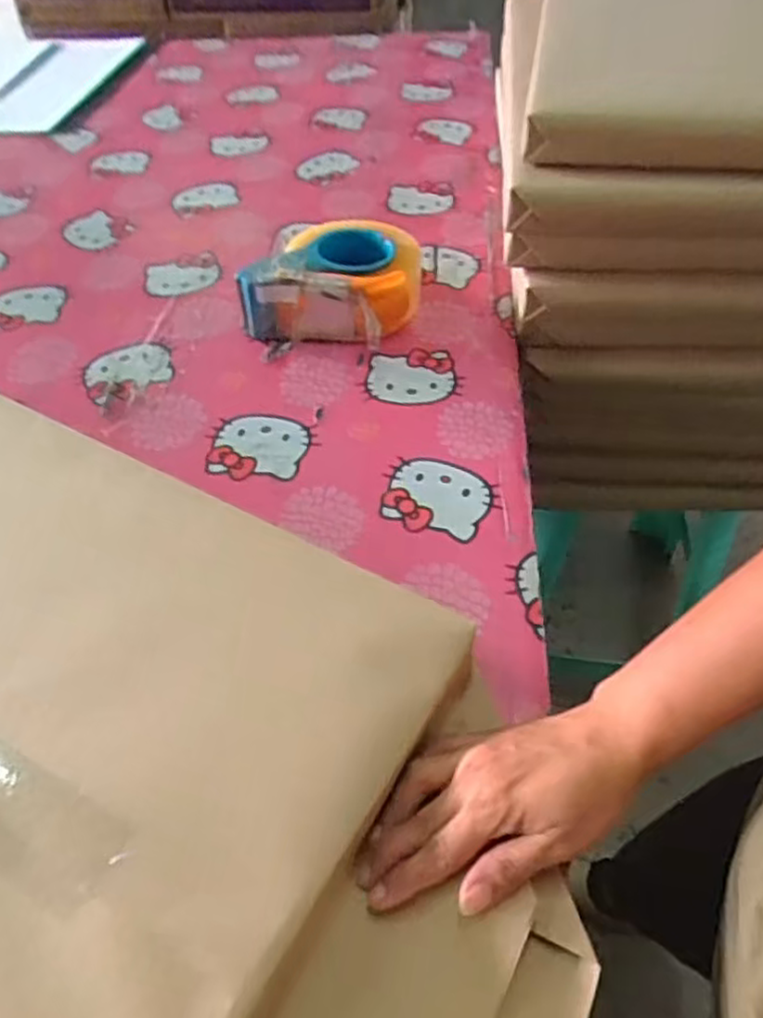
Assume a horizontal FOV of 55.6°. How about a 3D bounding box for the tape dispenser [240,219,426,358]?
[{"bbox_3d":[-0.045,-0.217,0.692,0.157,0.065,0.147,4,50,6],"label":"tape dispenser"}]

